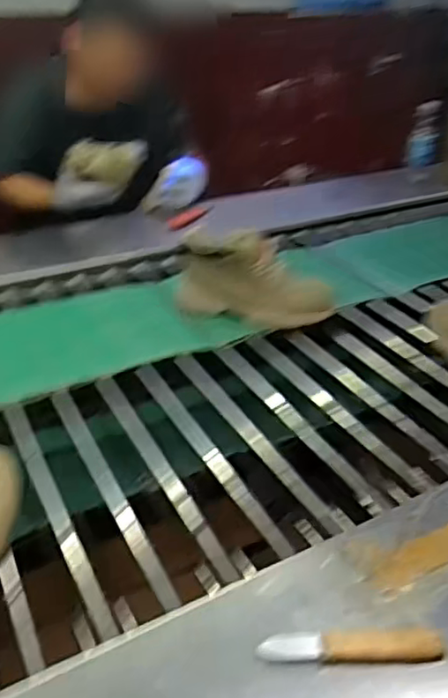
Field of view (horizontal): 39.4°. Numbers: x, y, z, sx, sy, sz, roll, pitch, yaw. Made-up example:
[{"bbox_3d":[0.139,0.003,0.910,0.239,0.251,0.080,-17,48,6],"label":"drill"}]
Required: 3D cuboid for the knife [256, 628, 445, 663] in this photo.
[{"bbox_3d":[0.112,0.262,0.551,0.158,0.016,0.024,1,33,-1],"label":"knife"}]

